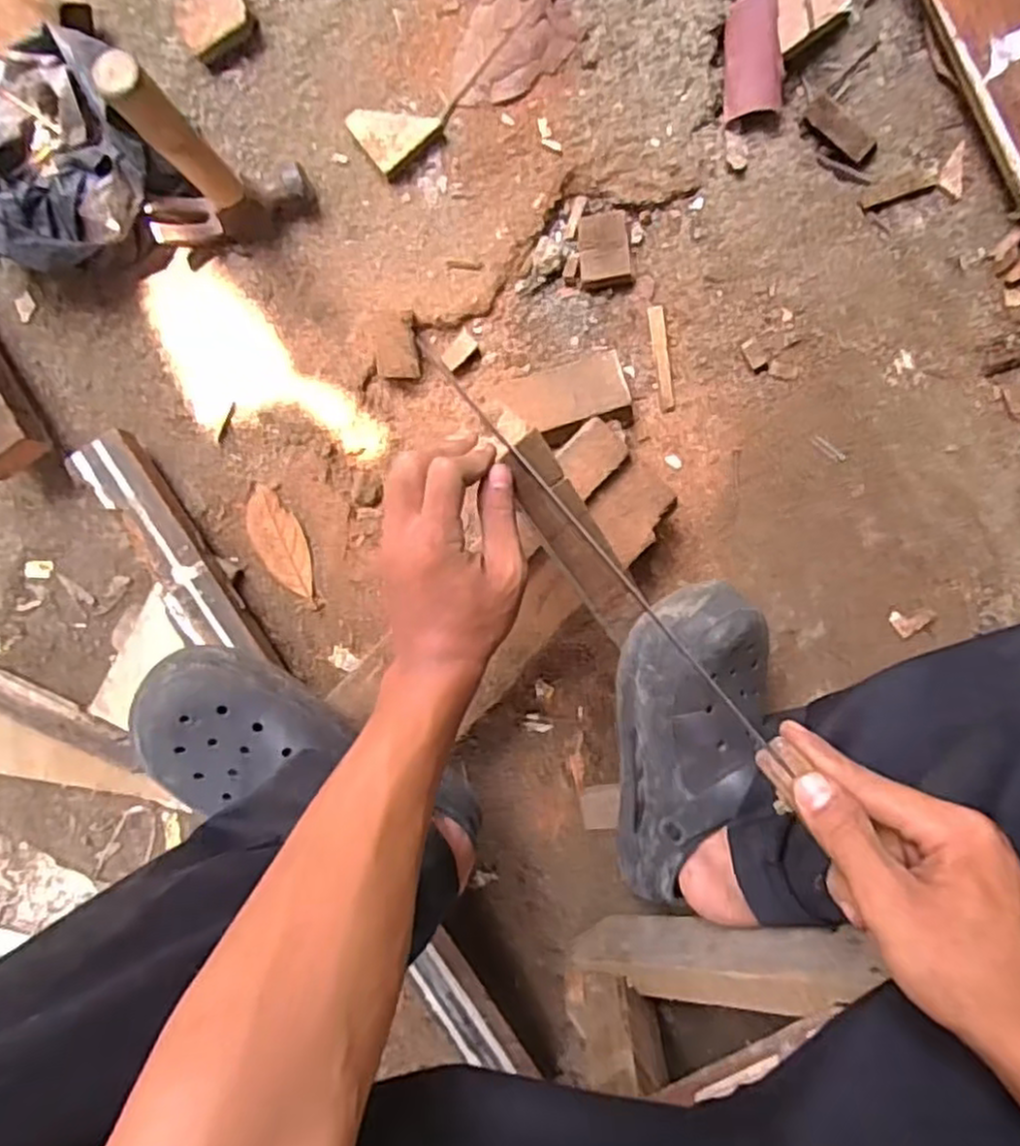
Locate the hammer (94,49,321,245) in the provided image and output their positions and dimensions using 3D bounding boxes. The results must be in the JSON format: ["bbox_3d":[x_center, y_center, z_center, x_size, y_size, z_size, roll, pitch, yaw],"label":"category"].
[{"bbox_3d":[-0.229,-0.293,0.524,0.122,0.217,0.033,-16,94,4],"label":"hammer"}]

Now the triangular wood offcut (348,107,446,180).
[{"bbox_3d":[-0.095,-0.370,0.611,0.062,0.021,0.053,-39,92,5],"label":"triangular wood offcut"}]

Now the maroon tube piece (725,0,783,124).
[{"bbox_3d":[0.199,-0.420,0.595,0.042,0.015,0.095,1,95,3],"label":"maroon tube piece"}]

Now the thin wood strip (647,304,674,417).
[{"bbox_3d":[0.131,-0.183,0.629,0.013,0.004,0.087,-9,95,4],"label":"thin wood strip"}]

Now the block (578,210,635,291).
[{"bbox_3d":[0.081,-0.273,0.619,0.044,0.020,0.056,-6,95,3],"label":"block"}]

